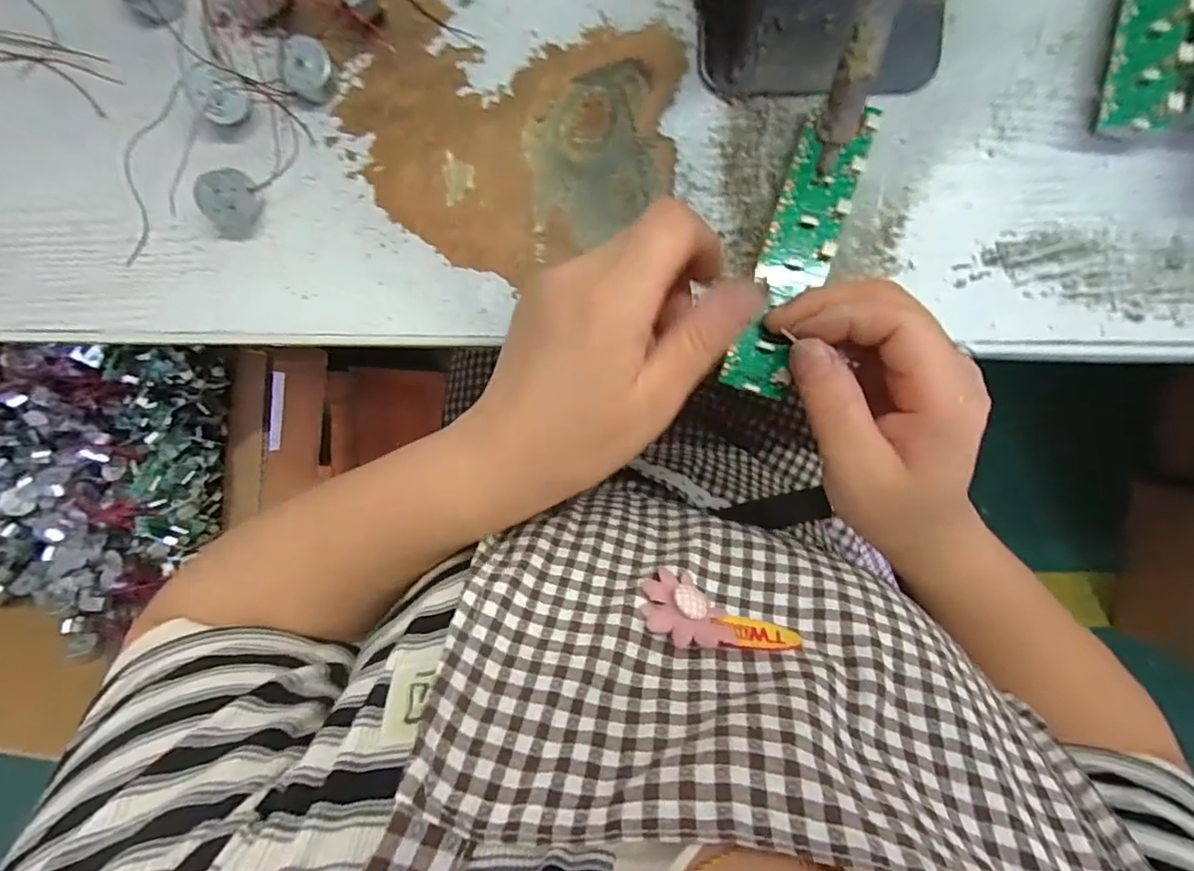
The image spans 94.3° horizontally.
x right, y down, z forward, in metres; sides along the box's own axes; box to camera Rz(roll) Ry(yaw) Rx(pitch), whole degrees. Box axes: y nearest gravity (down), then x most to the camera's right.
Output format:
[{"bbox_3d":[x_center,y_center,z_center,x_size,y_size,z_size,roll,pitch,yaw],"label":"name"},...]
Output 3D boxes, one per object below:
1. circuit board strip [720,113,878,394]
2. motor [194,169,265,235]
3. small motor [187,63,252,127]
[{"bbox_3d":[0.091,-0.082,0.248,0.031,0.005,0.129,18,91,8],"label":"circuit board strip"},{"bbox_3d":[-0.172,-0.110,0.259,0.021,0.019,0.026,38,97,-5],"label":"motor"},{"bbox_3d":[-0.171,-0.154,0.252,0.019,0.015,0.021,15,98,-2],"label":"small motor"}]

